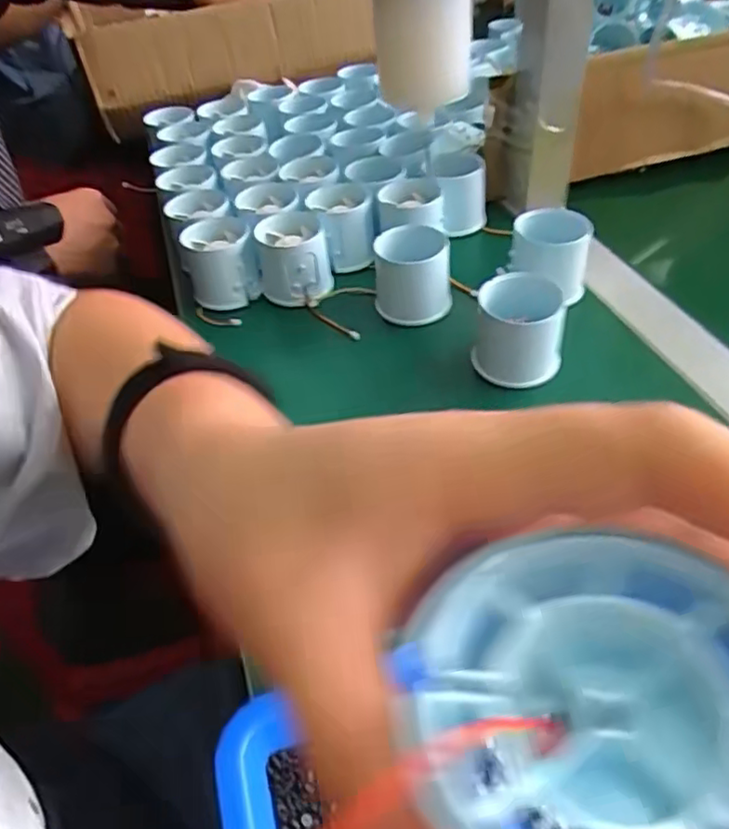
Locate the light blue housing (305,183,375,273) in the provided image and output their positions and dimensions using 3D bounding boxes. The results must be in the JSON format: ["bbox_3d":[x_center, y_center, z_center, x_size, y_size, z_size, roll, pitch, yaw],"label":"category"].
[{"bbox_3d":[-0.018,-0.153,0.510,0.047,0.049,0.057,-11,45,-5],"label":"light blue housing"}]

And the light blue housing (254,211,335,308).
[{"bbox_3d":[-0.055,-0.121,0.488,0.055,0.054,0.054,-9,45,-2],"label":"light blue housing"}]

